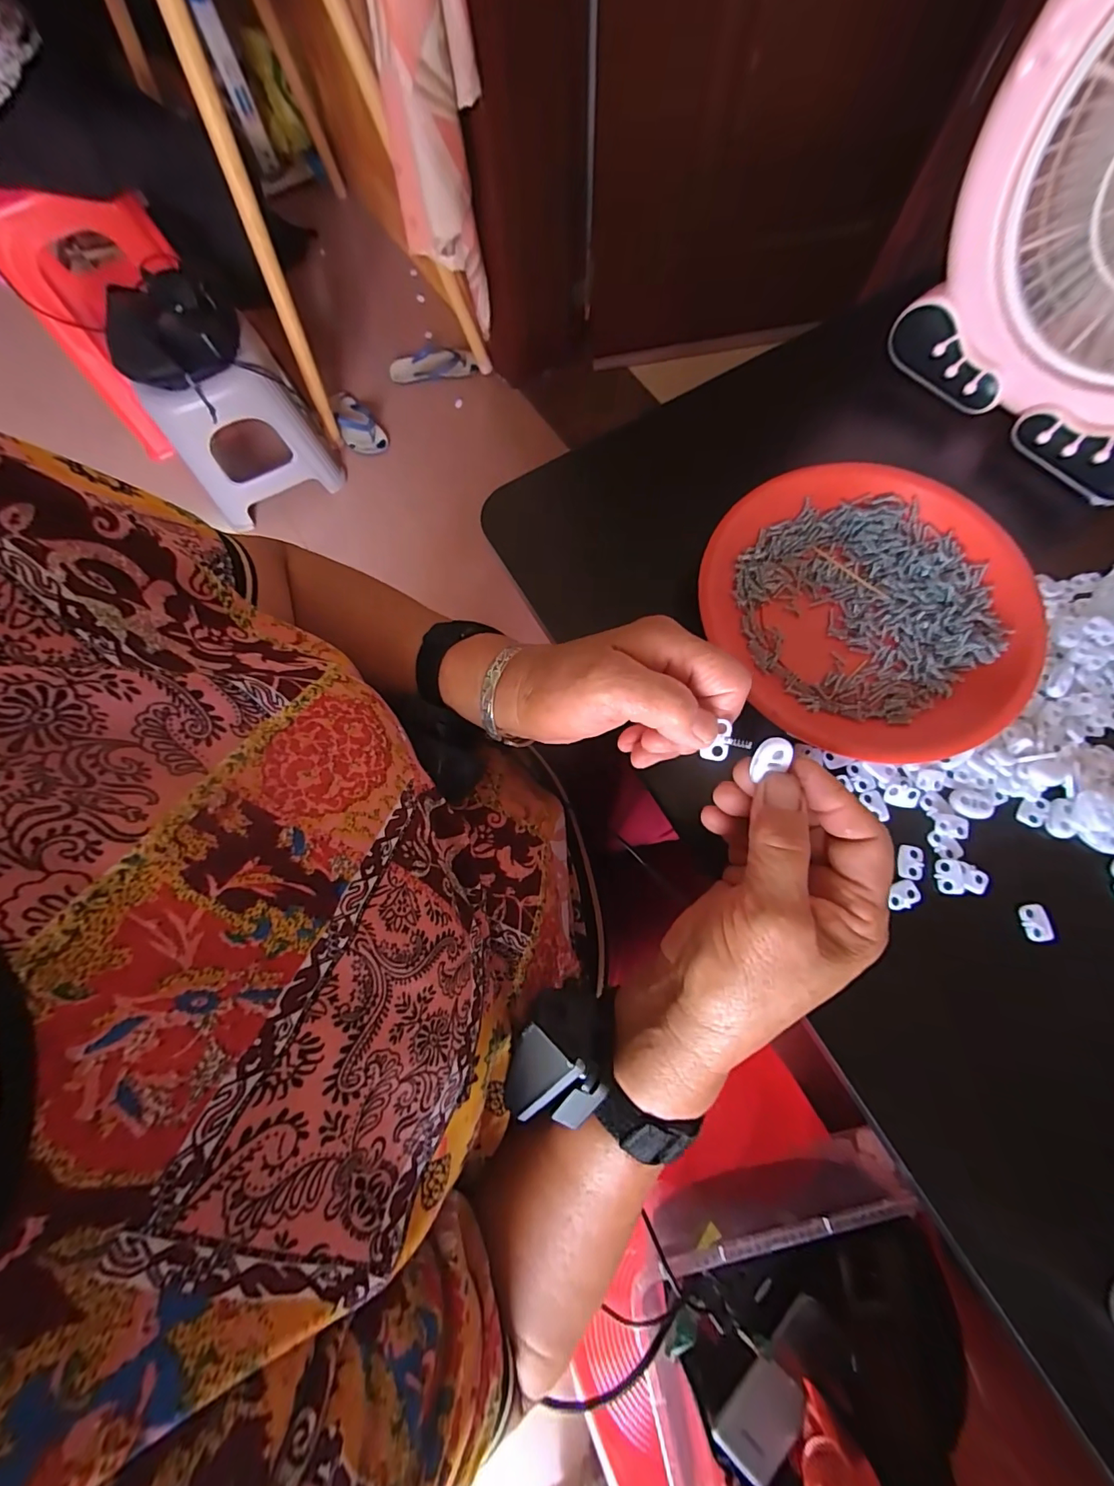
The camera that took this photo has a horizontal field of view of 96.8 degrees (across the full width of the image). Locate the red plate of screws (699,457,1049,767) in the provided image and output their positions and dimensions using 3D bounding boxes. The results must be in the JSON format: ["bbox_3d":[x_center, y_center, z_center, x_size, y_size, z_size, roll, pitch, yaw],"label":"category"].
[{"bbox_3d":[0.197,-0.085,0.306,0.189,0.027,0.188,0,75,2],"label":"red plate of screws"}]

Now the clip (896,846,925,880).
[{"bbox_3d":[0.199,0.067,0.277,0.015,0.004,0.018,4,75,3],"label":"clip"}]

